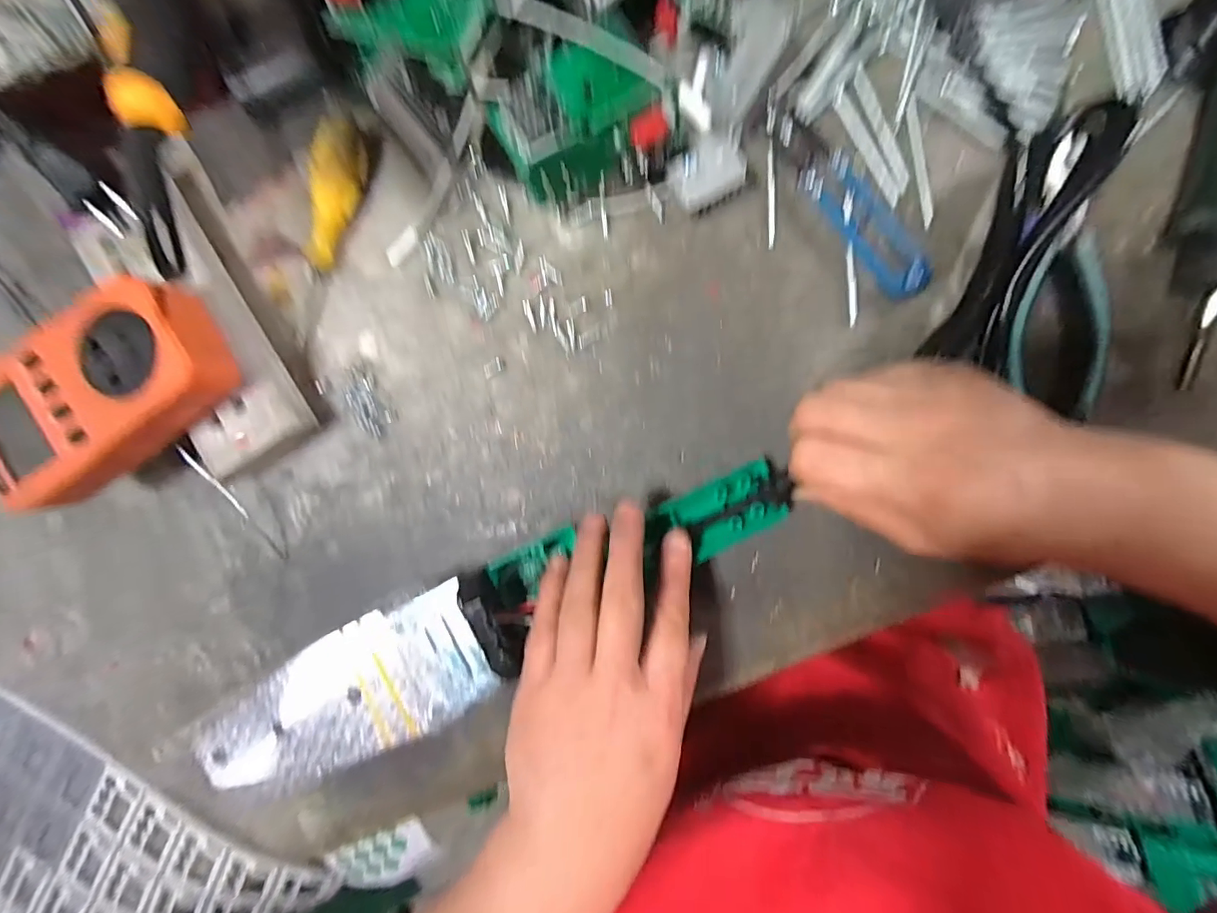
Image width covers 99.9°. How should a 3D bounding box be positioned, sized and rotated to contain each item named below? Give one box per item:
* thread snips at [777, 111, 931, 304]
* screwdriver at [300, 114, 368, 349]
[{"bbox_3d":[0.123,-0.126,0.256,0.029,0.010,0.107,-41,90,6],"label":"thread snips"},{"bbox_3d":[-0.156,-0.121,0.278,0.022,0.020,0.116,20,95,3],"label":"screwdriver"}]

